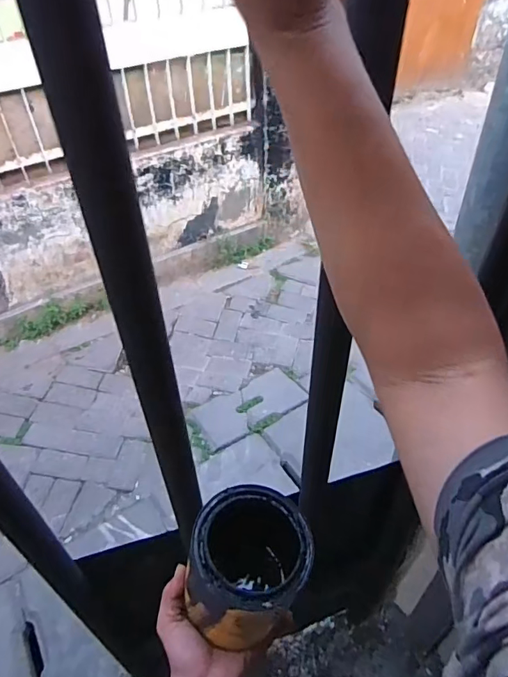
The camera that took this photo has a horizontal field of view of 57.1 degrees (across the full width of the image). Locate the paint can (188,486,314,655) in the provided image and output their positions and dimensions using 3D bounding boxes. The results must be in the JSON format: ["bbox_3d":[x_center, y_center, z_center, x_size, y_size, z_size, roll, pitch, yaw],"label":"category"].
[{"bbox_3d":[0.000,0.220,0.451,0.105,0.116,0.110,2,46,2],"label":"paint can"}]

